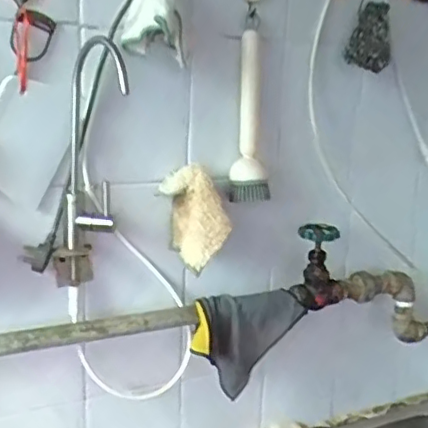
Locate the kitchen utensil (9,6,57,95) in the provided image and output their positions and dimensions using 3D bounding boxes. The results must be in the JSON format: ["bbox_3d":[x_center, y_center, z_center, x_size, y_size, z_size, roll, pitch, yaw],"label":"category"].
[{"bbox_3d":[-0.207,-0.189,0.691,0.049,0.089,0.013,-6,16,-31],"label":"kitchen utensil"}]

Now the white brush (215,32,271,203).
[{"bbox_3d":[0.044,-0.129,0.813,0.067,0.218,0.058,3,14,2],"label":"white brush"}]

